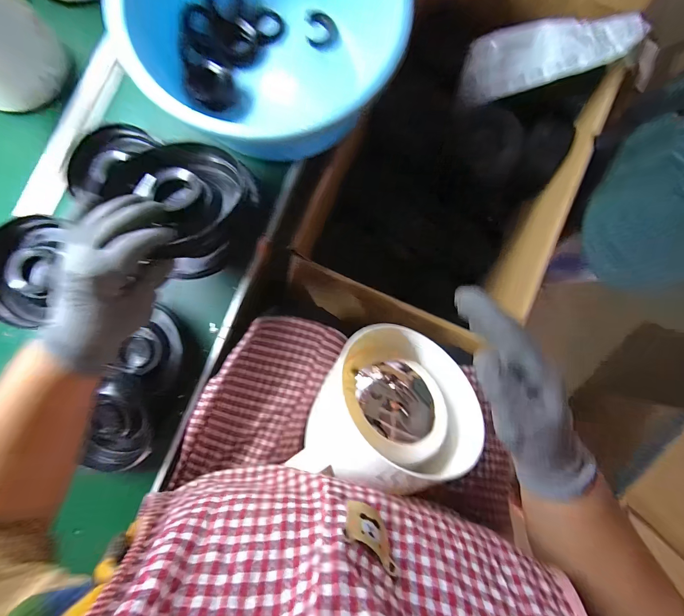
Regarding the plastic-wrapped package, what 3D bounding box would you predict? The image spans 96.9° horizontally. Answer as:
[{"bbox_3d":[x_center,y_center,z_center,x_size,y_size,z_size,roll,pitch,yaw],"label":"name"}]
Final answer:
[{"bbox_3d":[0.401,-0.480,0.580,0.320,0.042,0.145,-2,85,13],"label":"plastic-wrapped package"}]

